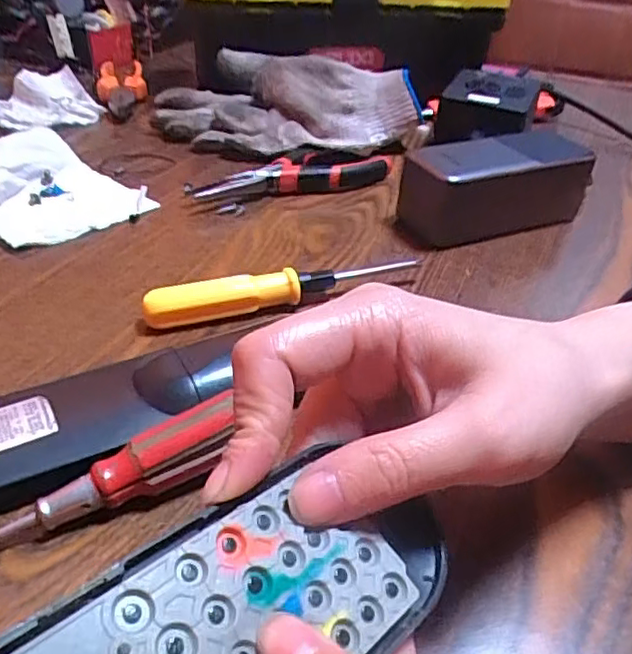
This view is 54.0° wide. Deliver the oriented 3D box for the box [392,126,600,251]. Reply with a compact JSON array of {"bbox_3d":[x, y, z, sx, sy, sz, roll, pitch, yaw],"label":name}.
[{"bbox_3d":[0.123,-0.098,0.438,0.138,0.057,0.054,-13,39,-24],"label":"box"}]

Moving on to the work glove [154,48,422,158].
[{"bbox_3d":[-0.027,-0.193,0.554,0.226,0.071,0.110,0,36,-8],"label":"work glove"}]

